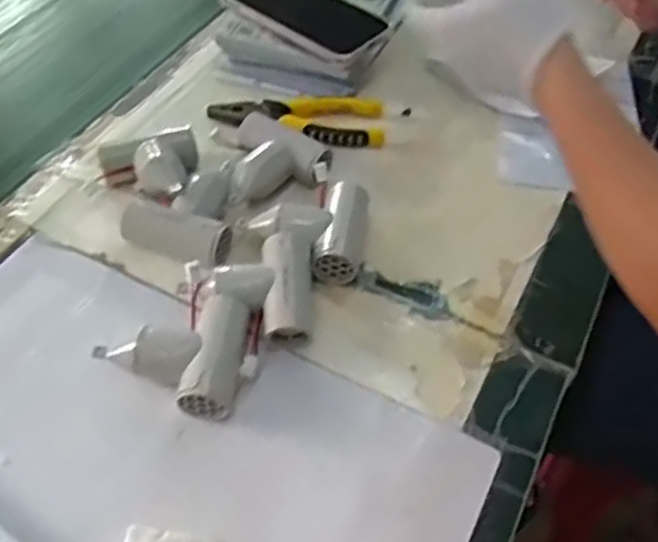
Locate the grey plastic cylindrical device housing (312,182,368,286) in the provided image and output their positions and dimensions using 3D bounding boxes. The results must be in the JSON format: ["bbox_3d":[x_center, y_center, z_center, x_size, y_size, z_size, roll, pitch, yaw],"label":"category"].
[{"bbox_3d":[0.010,-0.030,0.538,0.033,0.032,0.075,7,50,5],"label":"grey plastic cylindrical device housing"}]

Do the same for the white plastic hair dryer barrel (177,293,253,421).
[{"bbox_3d":[-0.072,0.055,0.470,0.032,0.033,0.078,5,50,3],"label":"white plastic hair dryer barrel"}]

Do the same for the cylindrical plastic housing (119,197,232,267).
[{"bbox_3d":[-0.113,-0.027,0.538,0.086,0.035,0.027,21,52,15],"label":"cylindrical plastic housing"}]

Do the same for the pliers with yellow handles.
[{"bbox_3d":[-0.028,-0.138,0.638,0.153,0.016,0.062,2,53,-2],"label":"pliers with yellow handles"}]

